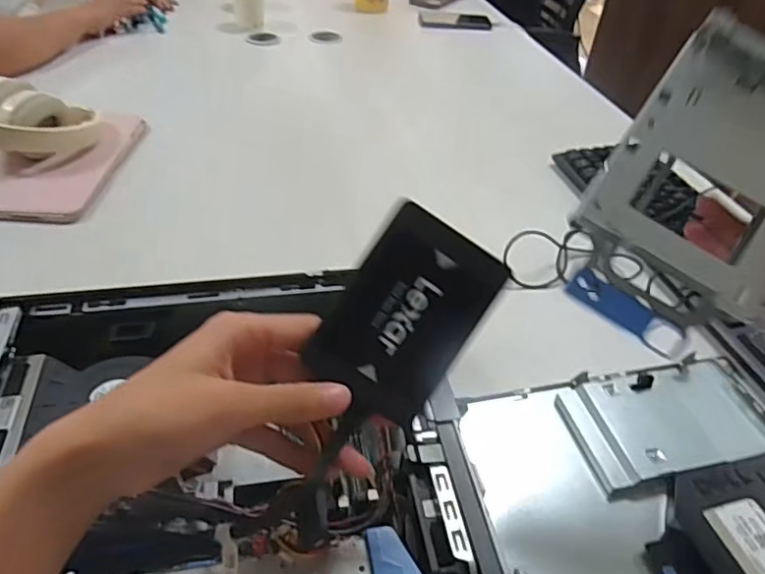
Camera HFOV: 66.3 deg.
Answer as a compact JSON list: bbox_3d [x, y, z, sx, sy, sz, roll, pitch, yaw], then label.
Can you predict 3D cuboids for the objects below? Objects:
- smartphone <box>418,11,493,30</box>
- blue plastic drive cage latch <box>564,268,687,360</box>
[{"bbox_3d":[0.161,-0.595,1.302,0.158,0.008,0.093,6,41,1],"label":"smartphone"},{"bbox_3d":[0.156,0.017,0.373,0.078,0.020,0.004,35,4,11],"label":"blue plastic drive cage latch"}]

